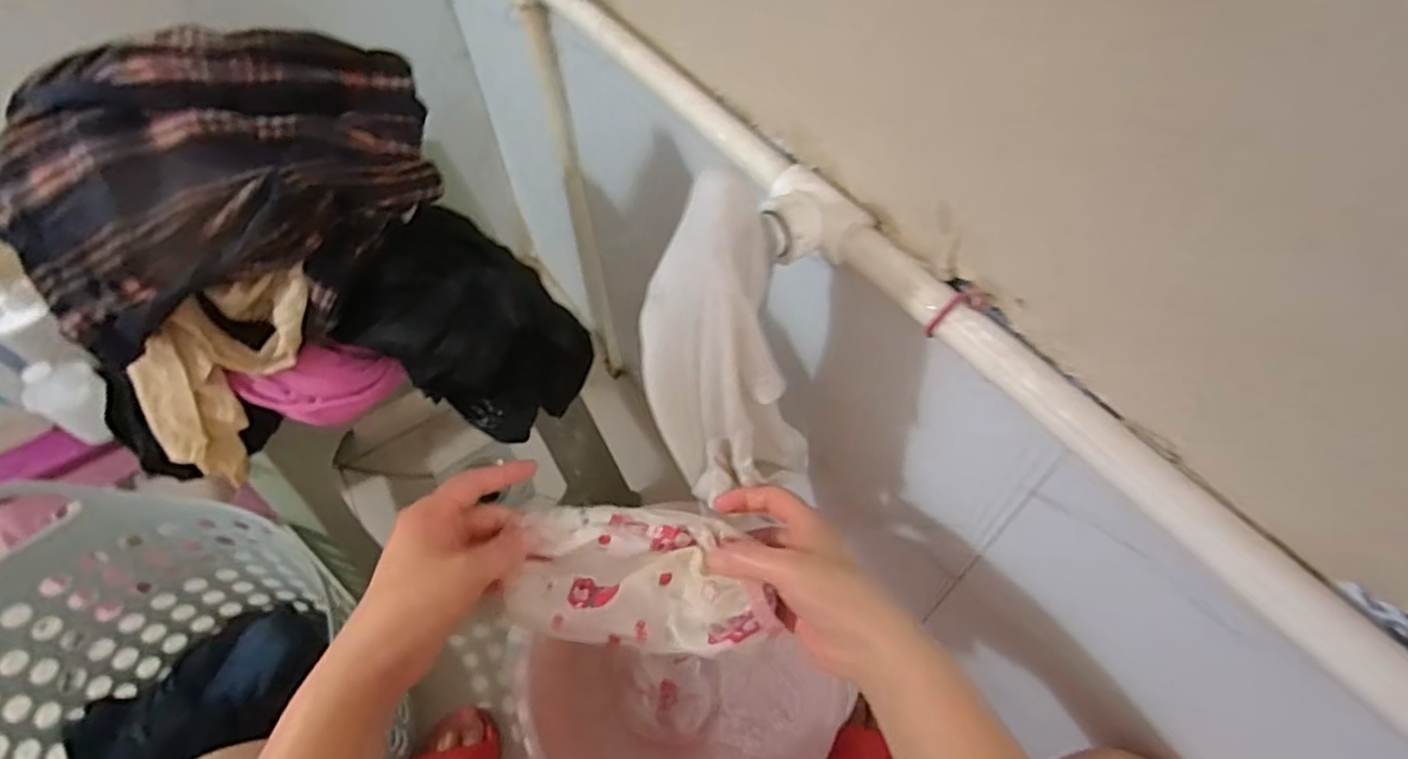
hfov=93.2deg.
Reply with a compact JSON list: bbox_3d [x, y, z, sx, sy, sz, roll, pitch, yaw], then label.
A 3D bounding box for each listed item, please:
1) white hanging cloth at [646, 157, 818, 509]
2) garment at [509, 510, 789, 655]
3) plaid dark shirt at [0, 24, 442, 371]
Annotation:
[{"bbox_3d":[0.014,-0.008,0.407,0.095,0.220,0.084,-15,55,-8],"label":"white hanging cloth"},{"bbox_3d":[-0.036,0.126,0.433,0.160,0.038,0.085,2,55,4],"label":"garment"},{"bbox_3d":[-0.288,-0.118,0.398,0.236,0.111,0.141,-14,55,-8],"label":"plaid dark shirt"}]

